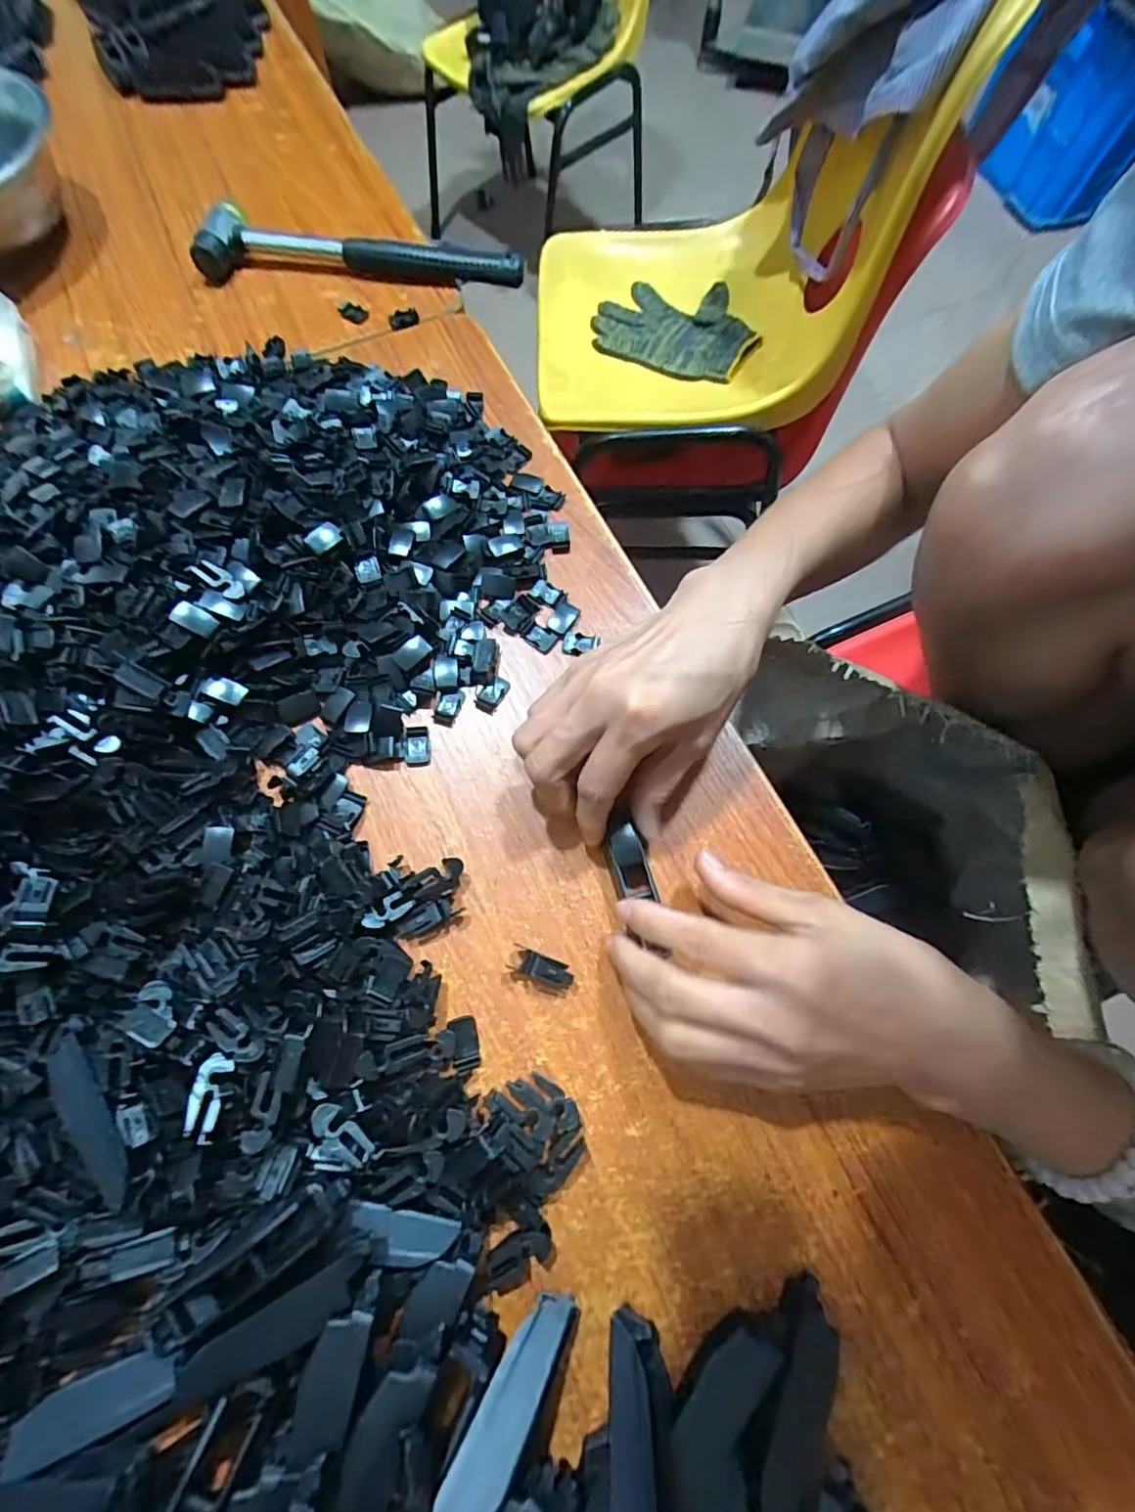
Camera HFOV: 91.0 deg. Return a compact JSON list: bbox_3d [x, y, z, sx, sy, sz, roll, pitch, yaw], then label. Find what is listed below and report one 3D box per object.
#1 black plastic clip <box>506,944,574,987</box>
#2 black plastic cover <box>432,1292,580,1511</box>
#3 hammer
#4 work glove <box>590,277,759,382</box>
[{"bbox_3d":[-0.012,0.096,0.254,0.030,0.009,0.011,18,72,6],"label":"black plastic clip"},{"bbox_3d":[-0.018,0.223,0.189,0.021,0.009,0.066,37,48,11],"label":"black plastic cover"},{"bbox_3d":[-0.149,-0.370,0.403,0.230,0.026,0.046,0,71,0],"label":"hammer"},{"bbox_3d":[0.137,-0.533,0.687,0.192,0.021,0.145,20,72,7],"label":"work glove"}]

